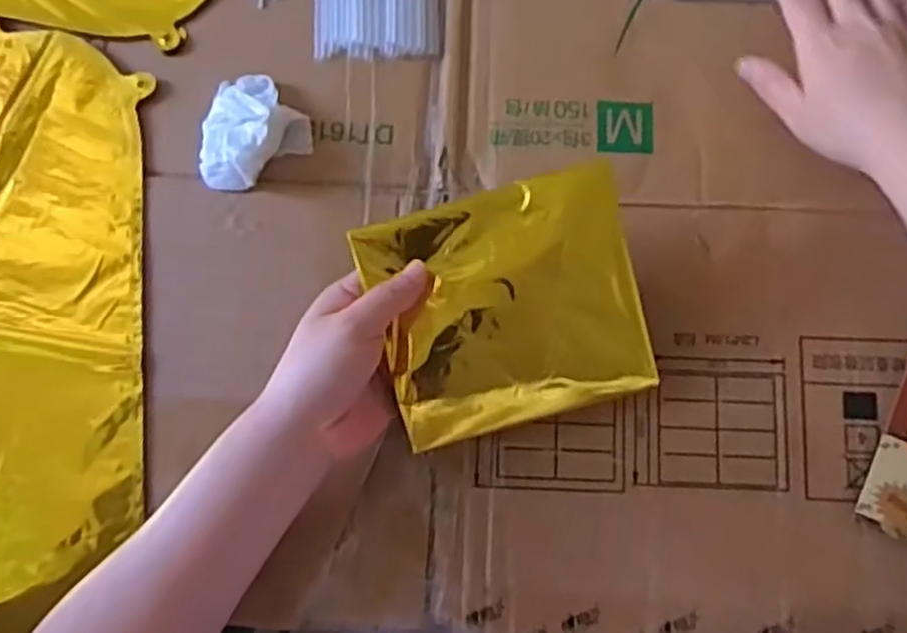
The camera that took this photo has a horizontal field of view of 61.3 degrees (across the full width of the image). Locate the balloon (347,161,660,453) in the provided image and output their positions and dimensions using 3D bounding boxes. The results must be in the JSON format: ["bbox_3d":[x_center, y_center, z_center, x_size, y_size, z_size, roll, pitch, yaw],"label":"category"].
[{"bbox_3d":[0.030,-0.005,0.404,0.137,0.006,0.121,-15,93,-1],"label":"balloon"}]

